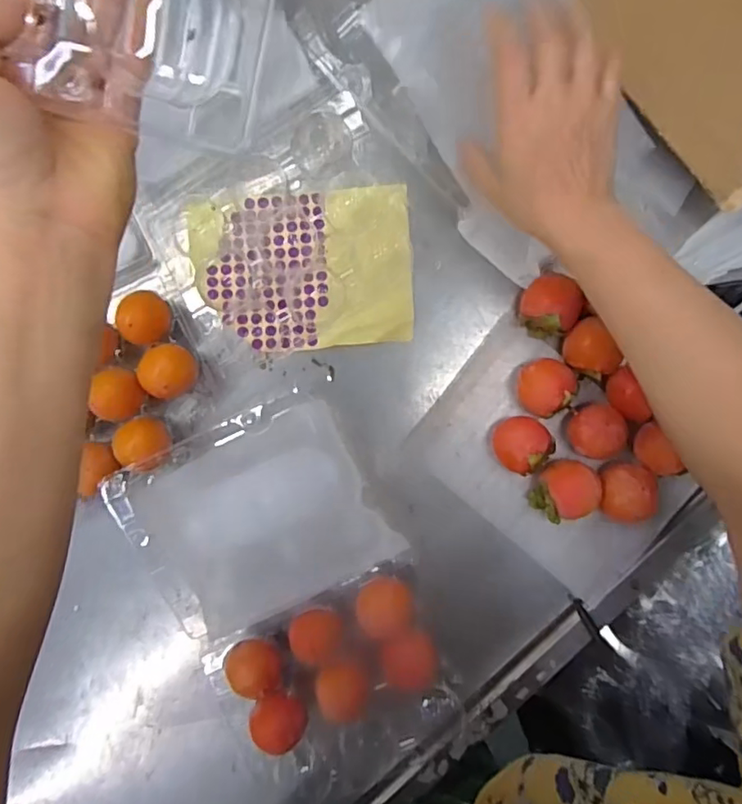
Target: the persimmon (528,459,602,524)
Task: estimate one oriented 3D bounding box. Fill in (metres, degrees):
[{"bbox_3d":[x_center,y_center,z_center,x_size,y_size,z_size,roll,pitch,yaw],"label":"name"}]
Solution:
[{"bbox_3d":[0.155,0.071,0.459,0.046,0.042,0.051,32,92,0],"label":"persimmon"}]

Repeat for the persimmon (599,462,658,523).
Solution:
[{"bbox_3d":[0.200,0.072,0.455,0.041,0.034,0.047,13,92,1],"label":"persimmon"}]

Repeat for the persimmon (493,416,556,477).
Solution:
[{"bbox_3d":[0.123,0.033,0.464,0.045,0.043,0.042,0,92,1],"label":"persimmon"}]

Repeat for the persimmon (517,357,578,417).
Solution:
[{"bbox_3d":[0.139,-0.011,0.458,0.040,0.041,0.044,0,92,1],"label":"persimmon"}]

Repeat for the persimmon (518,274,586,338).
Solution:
[{"bbox_3d":[0.140,-0.076,0.453,0.044,0.036,0.044,0,92,1],"label":"persimmon"}]

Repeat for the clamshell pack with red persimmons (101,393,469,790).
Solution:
[{"bbox_3d":[-0.062,0.164,0.473,0.191,0.063,0.308,-26,91,2],"label":"clamshell pack with red persimmons"}]

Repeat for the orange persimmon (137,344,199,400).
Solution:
[{"bbox_3d":[-0.162,-0.026,0.467,0.041,0.048,0.042,0,92,1],"label":"orange persimmon"}]

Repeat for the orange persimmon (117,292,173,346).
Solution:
[{"bbox_3d":[-0.181,-0.068,0.463,0.032,0.036,0.042,10,92,1],"label":"orange persimmon"}]

